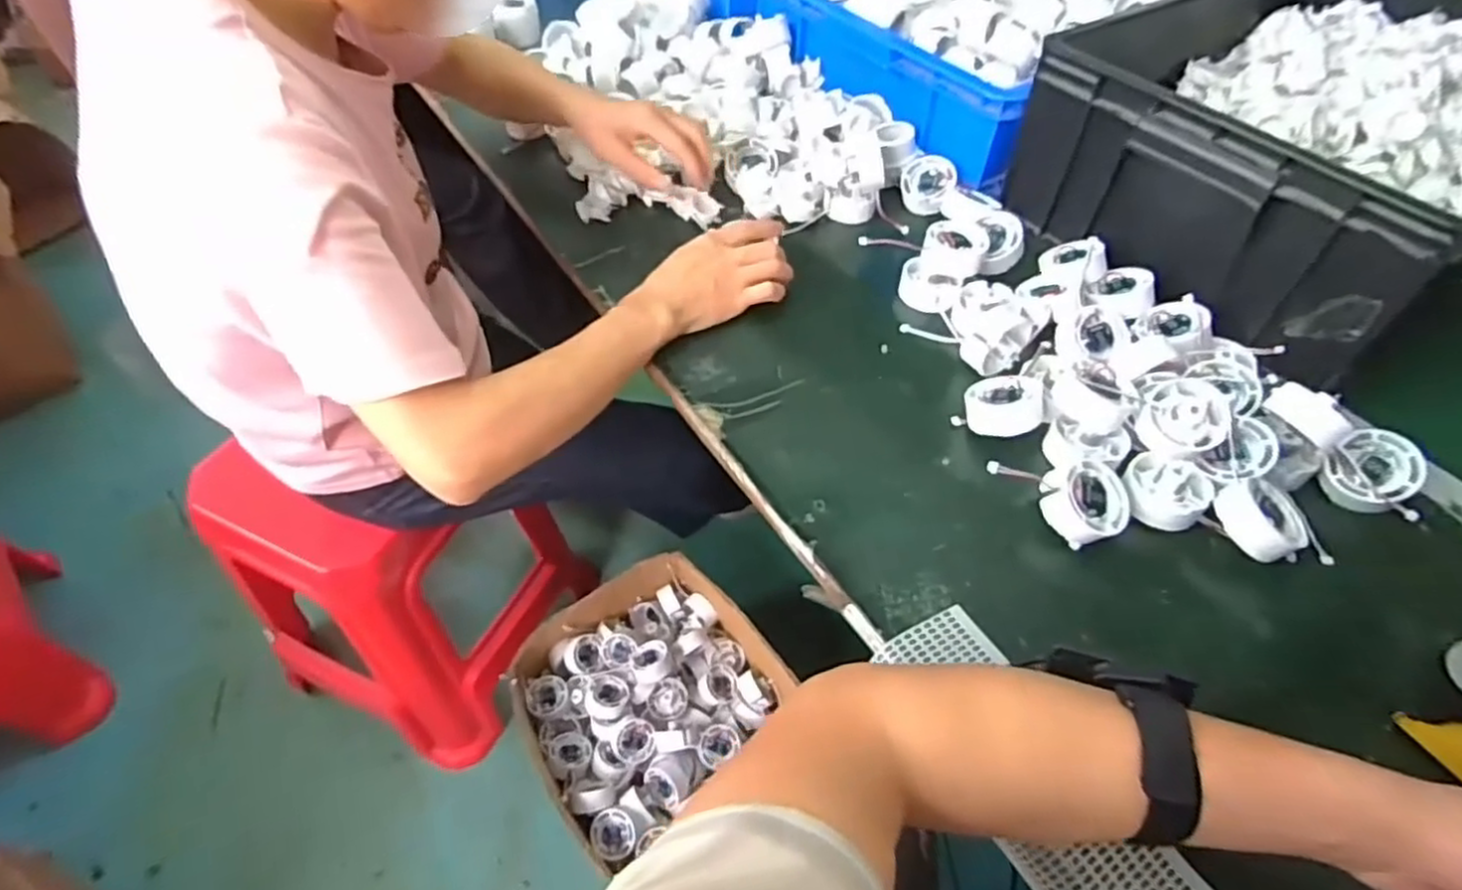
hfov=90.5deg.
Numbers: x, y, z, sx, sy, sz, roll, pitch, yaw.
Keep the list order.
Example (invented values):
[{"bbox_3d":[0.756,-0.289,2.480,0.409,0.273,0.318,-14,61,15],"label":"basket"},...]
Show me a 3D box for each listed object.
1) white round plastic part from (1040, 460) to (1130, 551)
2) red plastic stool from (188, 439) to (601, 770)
[{"bbox_3d":[0.244,0.040,0.503,0.055,0.027,0.054,8,67,-19],"label":"white round plastic part"},{"bbox_3d":[-0.453,0.167,1.038,0.325,0.466,0.368,20,54,15],"label":"red plastic stool"}]

